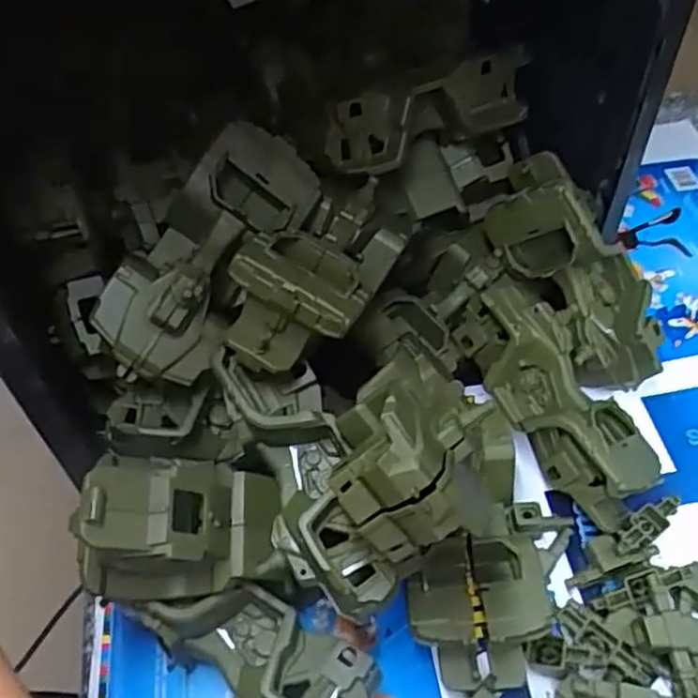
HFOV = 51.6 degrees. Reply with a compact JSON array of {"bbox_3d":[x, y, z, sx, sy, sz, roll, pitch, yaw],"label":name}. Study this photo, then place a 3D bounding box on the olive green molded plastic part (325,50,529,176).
[{"bbox_3d":[0.060,-0.168,0.504,0.165,0.048,0.029,-25,56,-21],"label":"olive green molded plastic part"}]

